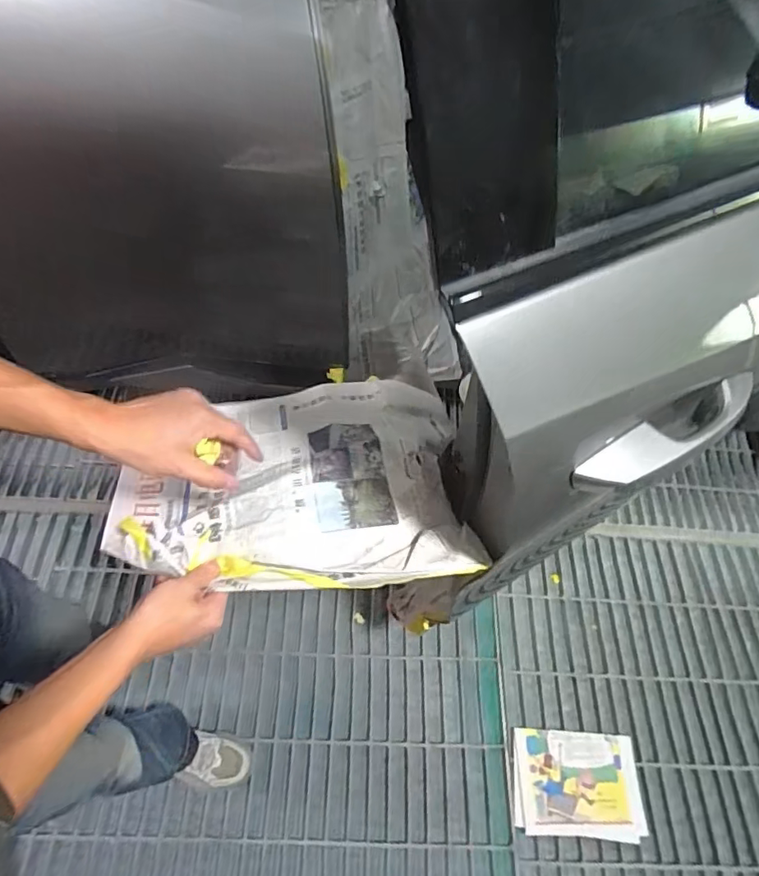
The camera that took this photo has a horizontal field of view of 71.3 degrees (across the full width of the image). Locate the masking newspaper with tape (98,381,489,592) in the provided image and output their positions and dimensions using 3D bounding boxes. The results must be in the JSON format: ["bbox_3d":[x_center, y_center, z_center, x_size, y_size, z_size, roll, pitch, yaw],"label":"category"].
[{"bbox_3d":[-0.093,0.046,0.658,0.430,0.083,0.333,-4,43,-7],"label":"masking newspaper with tape"}]

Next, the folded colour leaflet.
[{"bbox_3d":[0.441,0.771,1.180,0.282,0.013,0.199,6,56,-1],"label":"folded colour leaflet"}]

